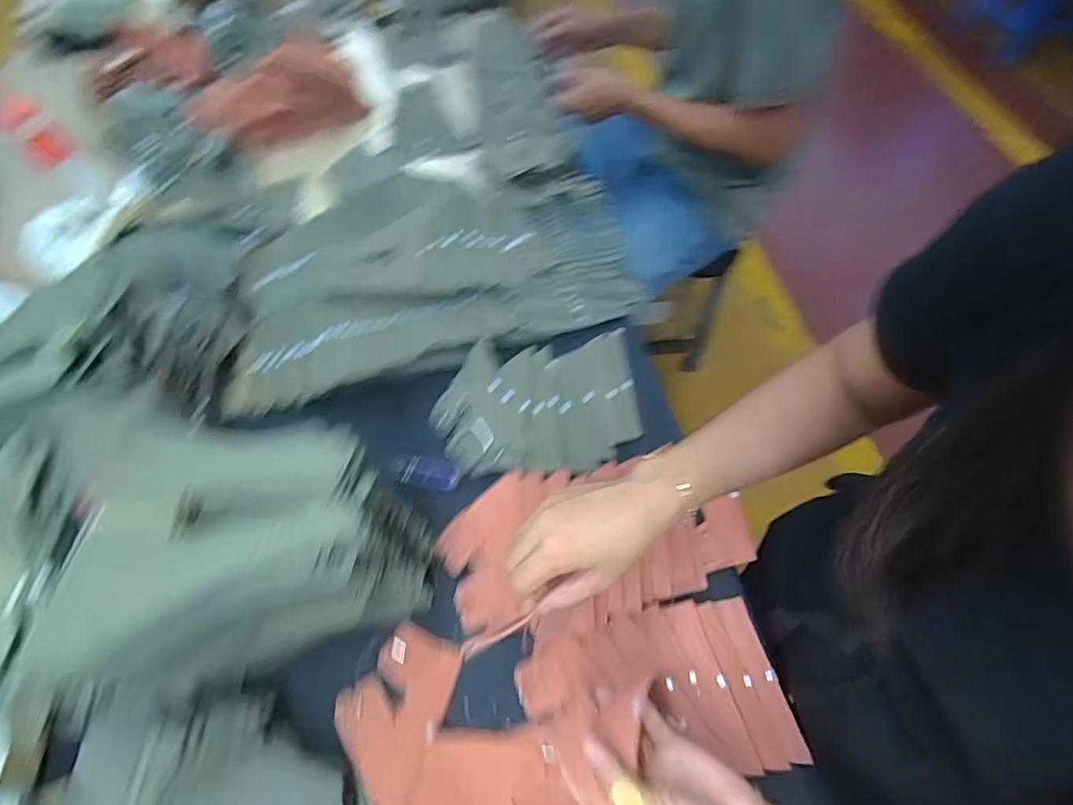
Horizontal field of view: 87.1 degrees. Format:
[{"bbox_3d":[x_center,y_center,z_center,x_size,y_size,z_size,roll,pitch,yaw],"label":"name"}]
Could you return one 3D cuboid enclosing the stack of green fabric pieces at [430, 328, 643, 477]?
[{"bbox_3d":[0.001,-0.007,0.679,0.244,0.031,0.179,-6,61,0],"label":"stack of green fabric pieces"}]

